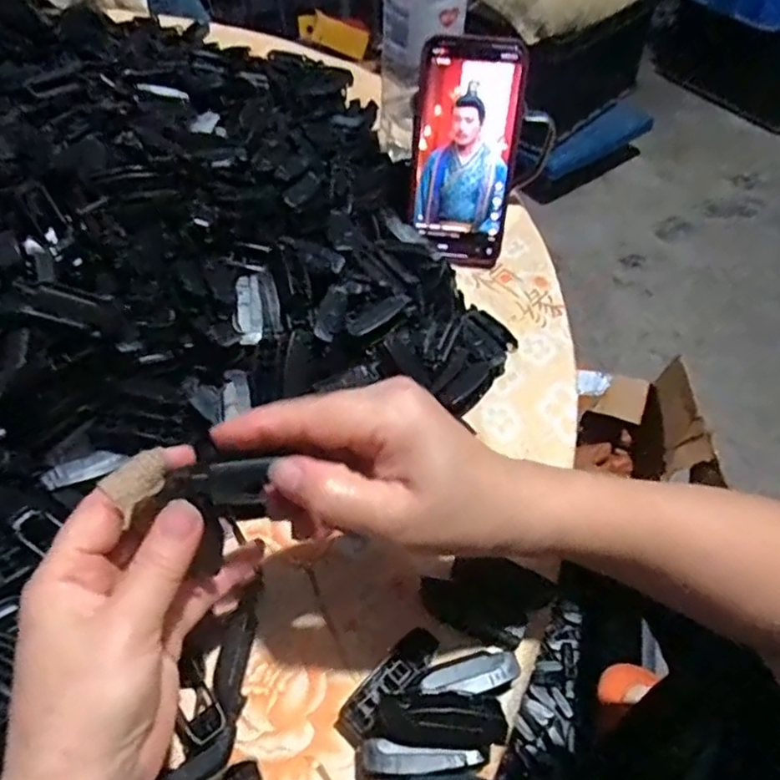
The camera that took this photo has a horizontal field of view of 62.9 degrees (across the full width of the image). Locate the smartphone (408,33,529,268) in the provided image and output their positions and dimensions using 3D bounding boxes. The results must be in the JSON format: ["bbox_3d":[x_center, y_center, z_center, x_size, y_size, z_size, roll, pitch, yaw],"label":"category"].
[{"bbox_3d":[0.057,-0.179,0.488,0.079,0.160,0.011,5,27,7],"label":"smartphone"}]

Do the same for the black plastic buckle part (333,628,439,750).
[{"bbox_3d":[0.000,0.142,0.307,0.020,0.015,0.060,37,59,25],"label":"black plastic buckle part"}]

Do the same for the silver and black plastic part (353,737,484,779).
[{"bbox_3d":[0.011,0.165,0.285,0.058,0.014,0.016,-8,51,9],"label":"silver and black plastic part"}]

